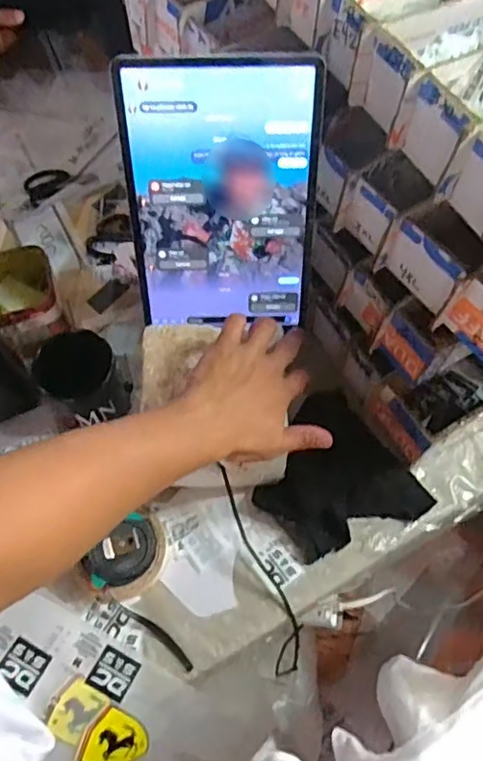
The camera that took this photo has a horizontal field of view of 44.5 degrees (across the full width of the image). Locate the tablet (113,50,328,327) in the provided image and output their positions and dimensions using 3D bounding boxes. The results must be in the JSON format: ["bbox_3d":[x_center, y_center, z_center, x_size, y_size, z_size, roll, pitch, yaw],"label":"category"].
[{"bbox_3d":[-0.016,-0.152,0.521,0.159,0.238,0.008,0,39,0],"label":"tablet"}]

